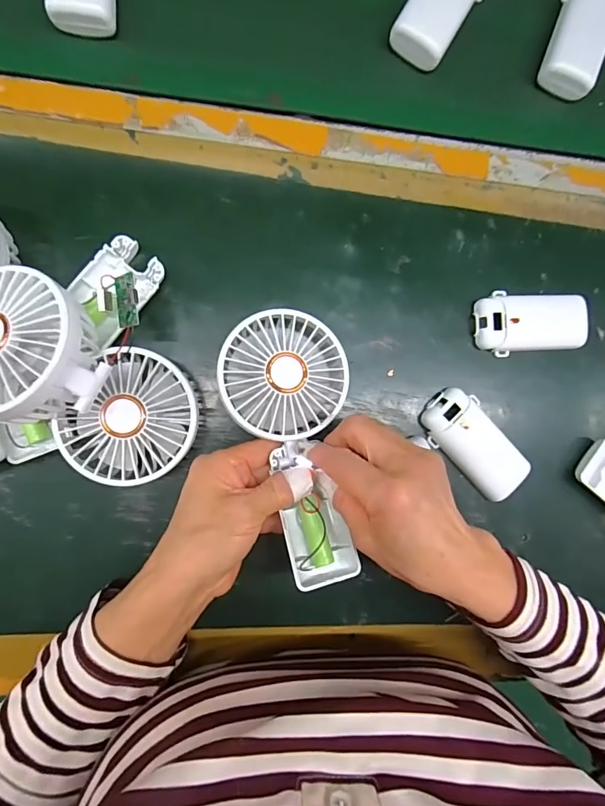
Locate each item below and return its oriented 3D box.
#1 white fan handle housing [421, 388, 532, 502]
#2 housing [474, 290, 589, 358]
[{"bbox_3d":[0.136,0.032,0.338,0.093,0.018,0.047,44,85,-6],"label":"white fan handle housing"},{"bbox_3d":[0.185,-0.066,0.347,0.092,0.018,0.050,-8,91,-8],"label":"housing"}]

